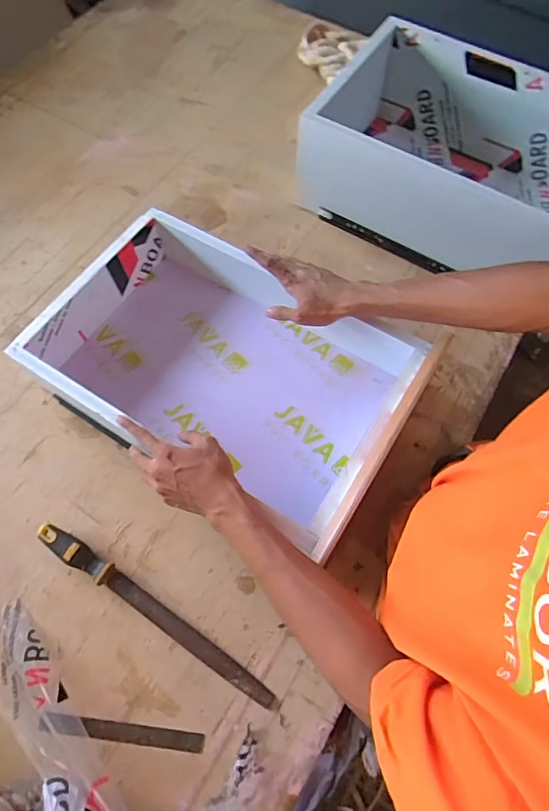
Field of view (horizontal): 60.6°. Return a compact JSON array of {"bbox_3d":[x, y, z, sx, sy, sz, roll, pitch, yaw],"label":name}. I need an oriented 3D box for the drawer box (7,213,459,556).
[{"bbox_3d":[-0.070,-0.062,0.695,0.516,0.110,0.336,29,68,16],"label":"drawer box"}]

